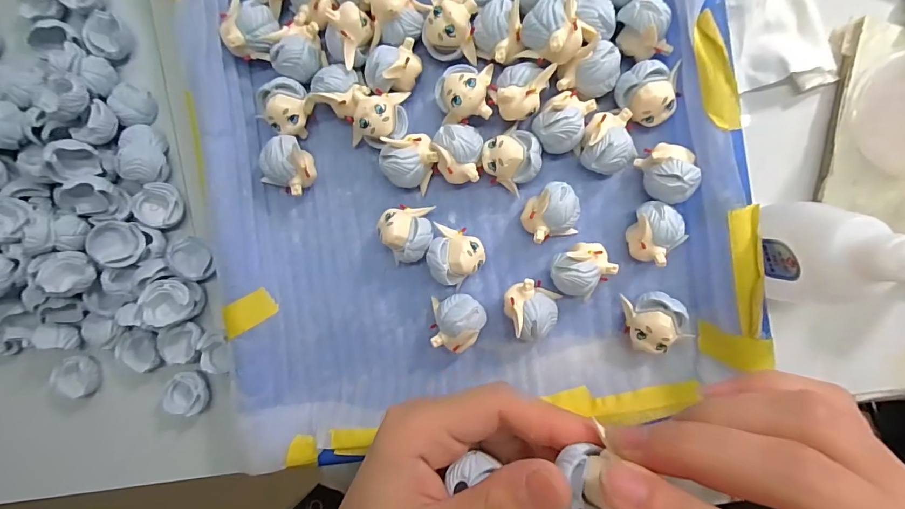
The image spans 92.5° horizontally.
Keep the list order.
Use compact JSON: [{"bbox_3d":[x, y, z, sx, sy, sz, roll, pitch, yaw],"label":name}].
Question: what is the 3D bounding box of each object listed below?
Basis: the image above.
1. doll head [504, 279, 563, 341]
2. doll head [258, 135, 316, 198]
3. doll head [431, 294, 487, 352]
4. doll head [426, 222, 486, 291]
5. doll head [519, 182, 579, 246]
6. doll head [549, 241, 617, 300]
[{"bbox_3d":[0.040,0.026,0.213,0.026,0.025,0.027,0,93,7],"label":"doll head"},{"bbox_3d":[-0.082,-0.045,0.222,0.023,0.024,0.025,0,93,7],"label":"doll head"},{"bbox_3d":[0.003,0.033,0.218,0.027,0.023,0.026,-7,92,7],"label":"doll head"},{"bbox_3d":[0.000,0.000,0.217,0.028,0.023,0.026,40,96,3],"label":"doll head"},{"bbox_3d":[0.047,-0.020,0.211,0.027,0.022,0.025,0,93,7],"label":"doll head"},{"bbox_3d":[0.062,0.007,0.211,0.027,0.023,0.024,-37,88,7],"label":"doll head"}]

